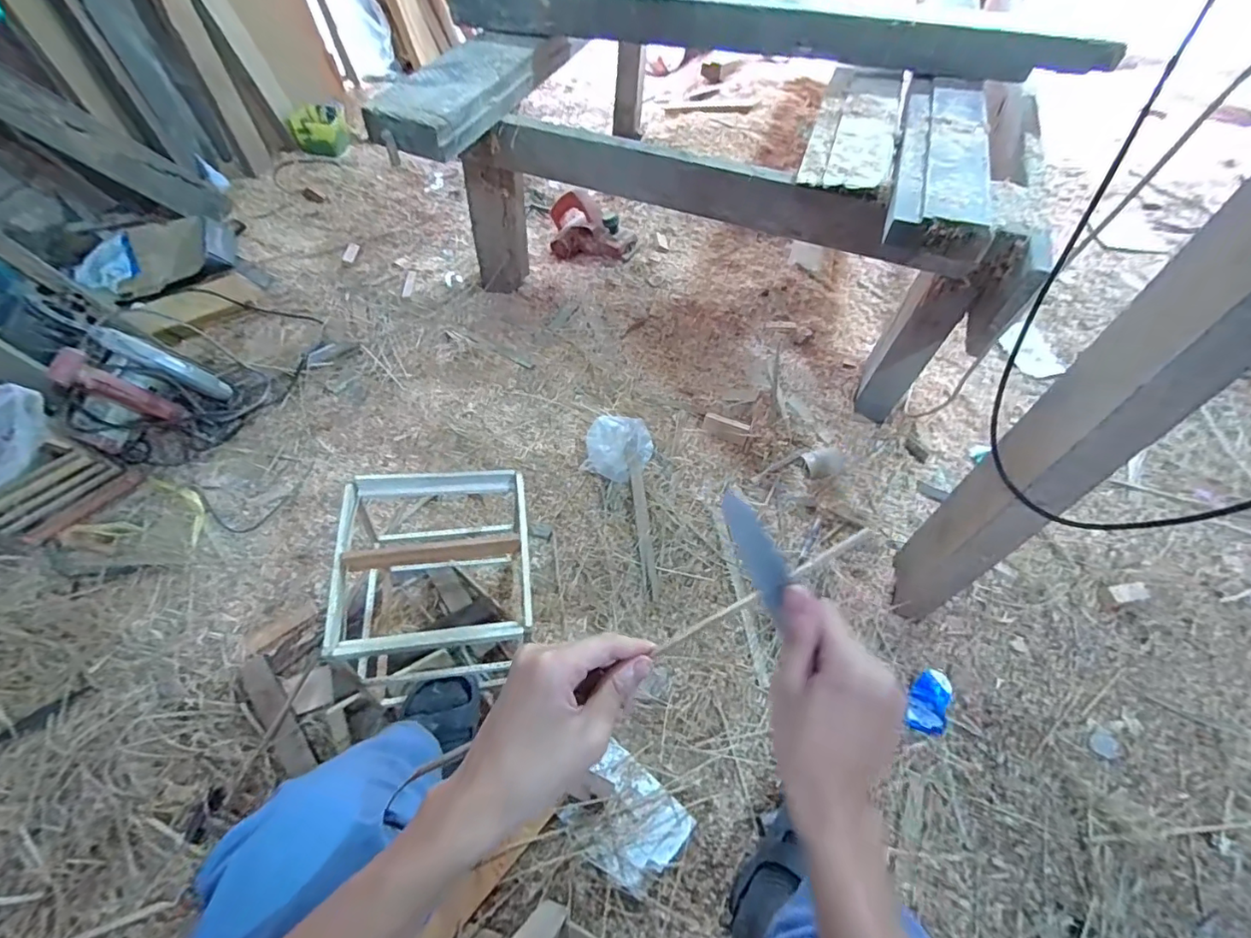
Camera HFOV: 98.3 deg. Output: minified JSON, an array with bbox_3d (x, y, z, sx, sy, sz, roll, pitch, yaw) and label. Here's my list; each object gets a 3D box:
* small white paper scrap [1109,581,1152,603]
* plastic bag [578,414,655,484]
[{"bbox_3d":[0.971,0.239,1.042,0.081,0.008,0.033,-6,58,-8],"label":"small white paper scrap"},{"bbox_3d":[-0.011,-0.055,1.140,0.135,0.061,0.166,23,58,11],"label":"plastic bag"}]

